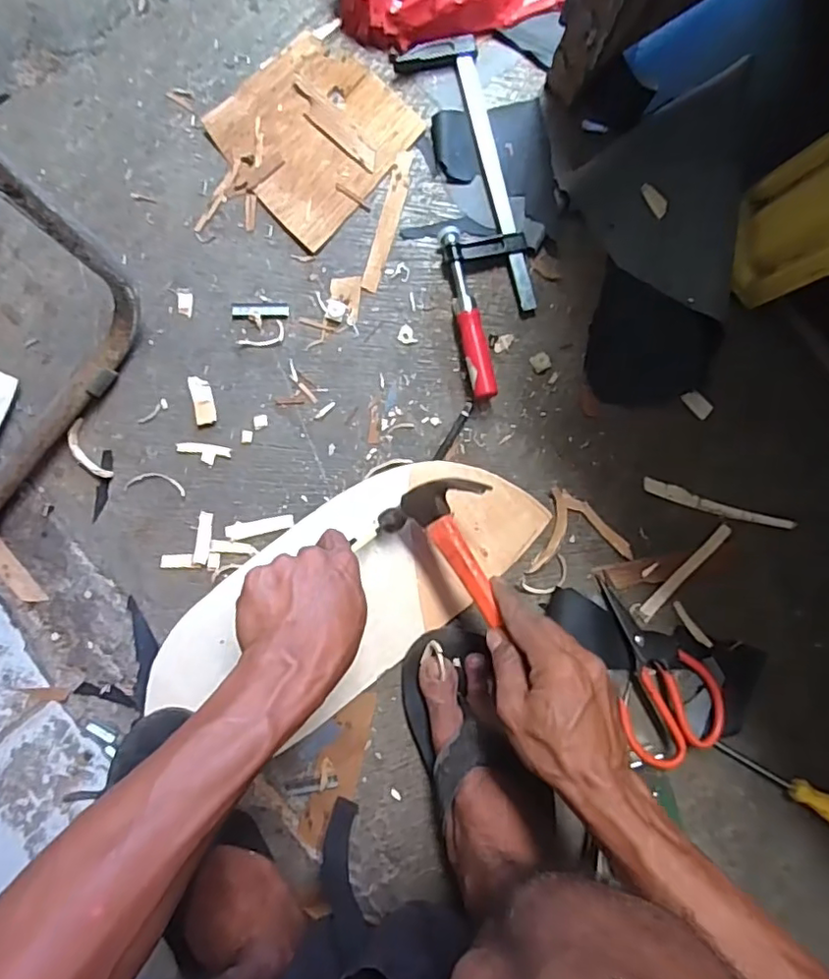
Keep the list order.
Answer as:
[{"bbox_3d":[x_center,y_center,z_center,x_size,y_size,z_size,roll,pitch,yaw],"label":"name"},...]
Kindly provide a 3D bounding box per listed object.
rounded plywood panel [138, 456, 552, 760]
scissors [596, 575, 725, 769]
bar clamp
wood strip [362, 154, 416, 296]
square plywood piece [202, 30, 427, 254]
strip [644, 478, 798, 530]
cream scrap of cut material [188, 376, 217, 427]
[{"bbox_3d":[-0.058,0.100,0.526,0.379,0.026,0.169,-26,90,-2],"label":"rounded plywood panel"},{"bbox_3d":[0.227,0.158,0.530,0.094,0.027,0.163,-12,89,-3],"label":"scissors"},{"bbox_3d":[0.058,-0.250,0.536,0.083,0.026,0.327,-13,89,-3],"label":"bar clamp"},{"bbox_3d":[-0.024,-0.249,0.543,0.017,0.006,0.131,15,88,-2],"label":"wood strip"},{"bbox_3d":[-0.091,-0.327,0.540,0.153,0.008,0.152,-44,90,-3],"label":"square plywood piece"},{"bbox_3d":[0.282,0.016,0.543,0.140,0.004,0.015,18,82,2],"label":"strip"},{"bbox_3d":[-0.195,-0.082,0.539,0.019,0.004,0.045,-11,89,-3],"label":"cream scrap of cut material"}]

